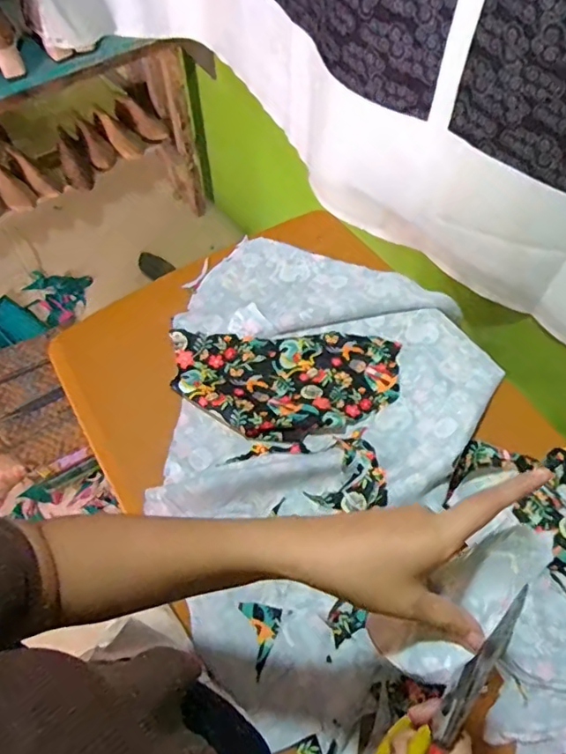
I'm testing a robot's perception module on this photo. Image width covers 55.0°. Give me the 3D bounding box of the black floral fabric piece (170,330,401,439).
[{"bbox_3d":[0.008,0.003,0.690,0.282,0.028,0.142,-5,62,-2],"label":"black floral fabric piece"}]

